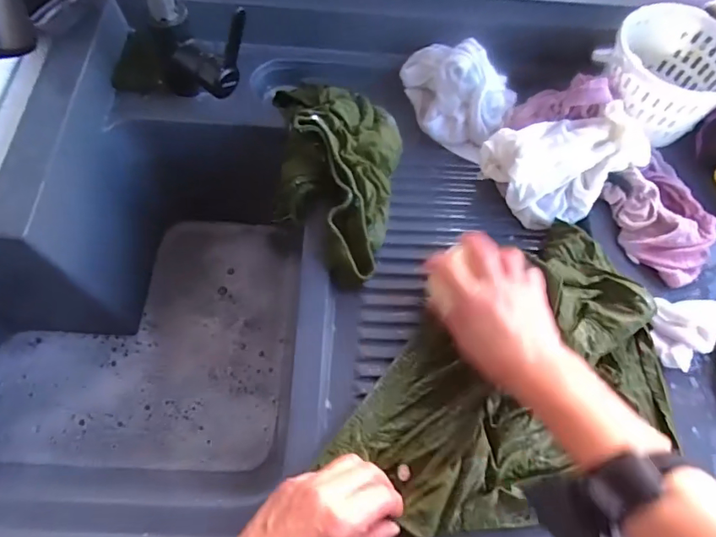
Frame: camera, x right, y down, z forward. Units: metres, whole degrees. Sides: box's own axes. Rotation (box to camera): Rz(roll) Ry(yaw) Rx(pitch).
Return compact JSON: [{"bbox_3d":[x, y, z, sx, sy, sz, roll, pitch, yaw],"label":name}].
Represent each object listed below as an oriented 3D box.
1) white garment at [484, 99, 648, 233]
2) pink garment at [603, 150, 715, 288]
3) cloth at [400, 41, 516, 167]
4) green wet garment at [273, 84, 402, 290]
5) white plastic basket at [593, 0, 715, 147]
[{"bbox_3d":[0.223,-0.119,0.524,0.153,0.066,0.115,-30,71,-15],"label":"white garment"},{"bbox_3d":[0.321,-0.053,0.512,0.093,0.030,0.133,-18,68,-11],"label":"pink garment"},{"bbox_3d":[0.111,-0.206,0.568,0.139,0.067,0.101,33,68,11],"label":"cloth"},{"bbox_3d":[-0.022,-0.116,0.514,0.139,0.066,0.235,0,66,-3],"label":"green wet garment"},{"bbox_3d":[0.345,-0.216,0.549,0.134,0.081,0.137,-35,72,-17],"label":"white plastic basket"}]

